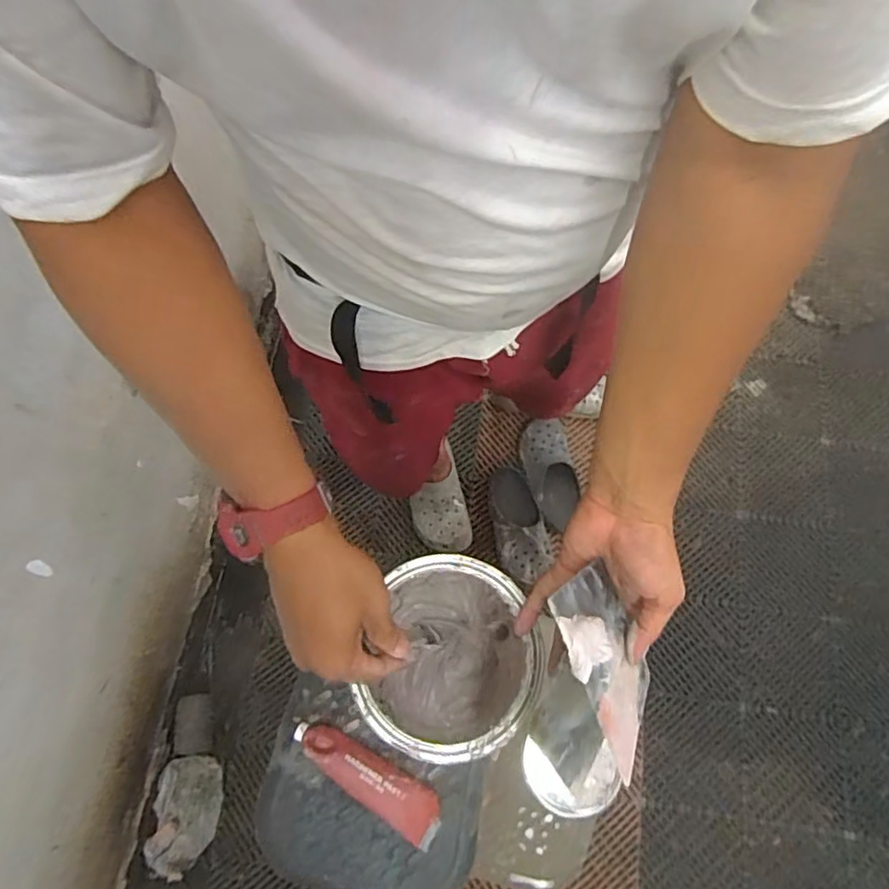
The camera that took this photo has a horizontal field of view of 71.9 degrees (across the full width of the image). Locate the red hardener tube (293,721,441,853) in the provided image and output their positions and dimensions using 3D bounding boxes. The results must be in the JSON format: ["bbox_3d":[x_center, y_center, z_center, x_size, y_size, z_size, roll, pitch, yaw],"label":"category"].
[{"bbox_3d":[-0.079,0.352,0.652,0.177,0.028,0.050,36,79,10],"label":"red hardener tube"}]

